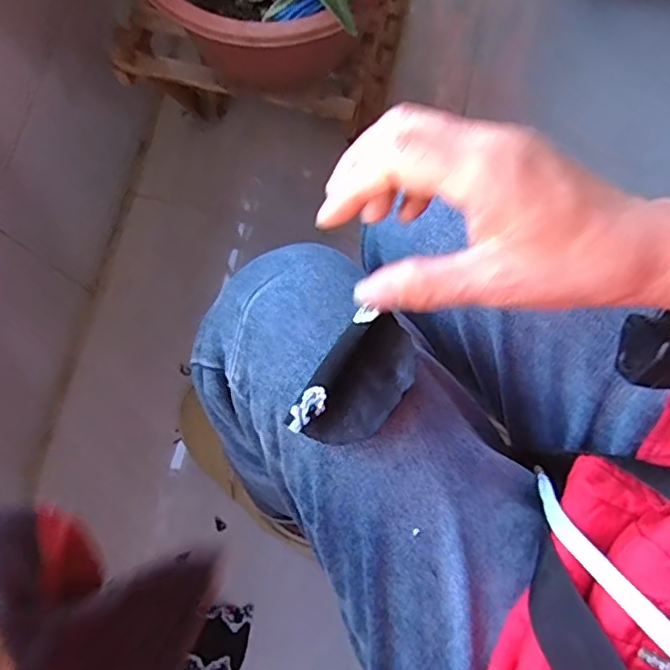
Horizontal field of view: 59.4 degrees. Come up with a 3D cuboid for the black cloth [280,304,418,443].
[{"bbox_3d":[0.014,0.025,0.310,0.043,0.019,0.077,33,80,6],"label":"black cloth"}]

